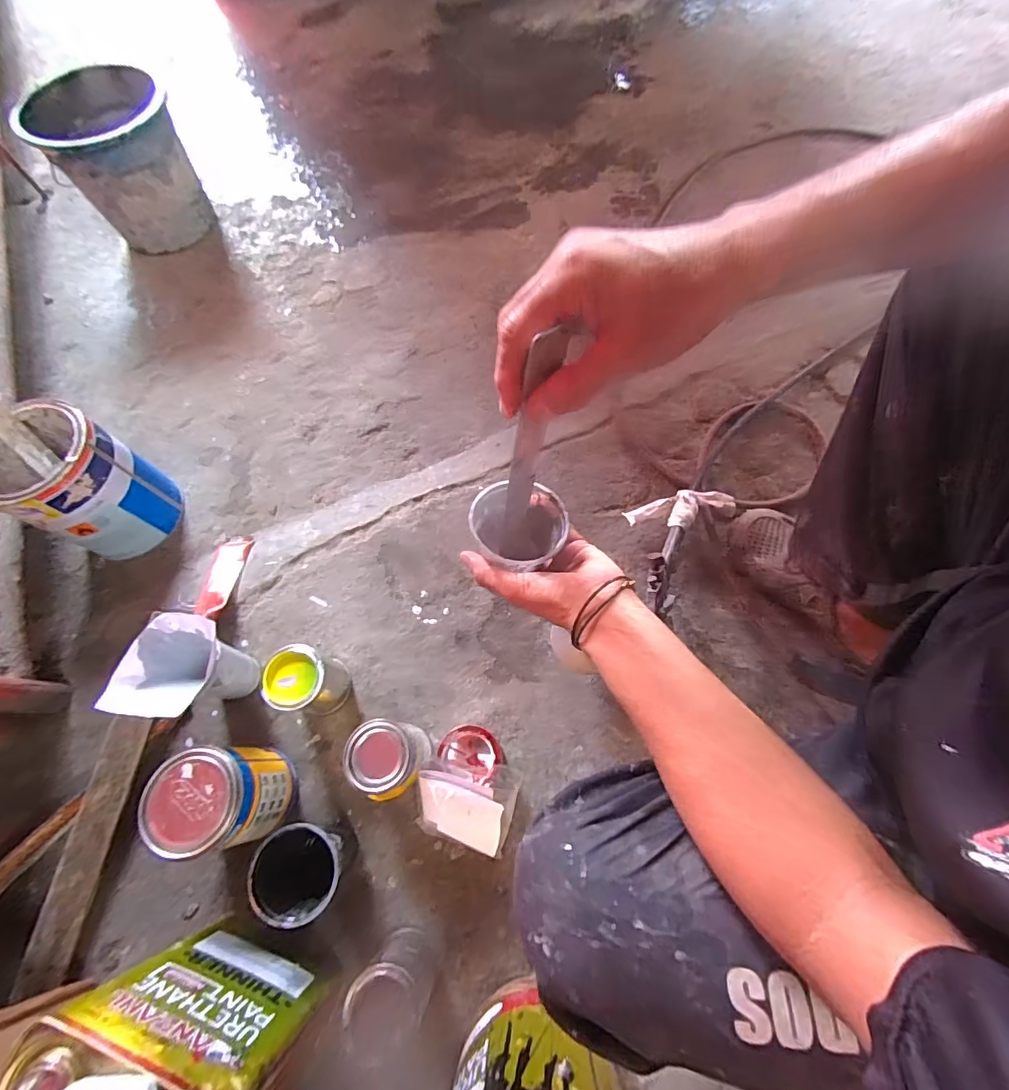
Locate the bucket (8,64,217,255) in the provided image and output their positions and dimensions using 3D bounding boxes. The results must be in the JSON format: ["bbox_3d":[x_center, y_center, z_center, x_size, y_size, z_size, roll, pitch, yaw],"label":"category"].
[{"bbox_3d":[-0.780,-0.780,1.025,0.227,0.242,0.262,-37,70,-13],"label":"bucket"}]

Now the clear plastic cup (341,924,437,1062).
[{"bbox_3d":[-0.112,0.457,0.507,0.069,0.109,0.070,-1,66,2],"label":"clear plastic cup"}]

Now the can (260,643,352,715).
[{"bbox_3d":[-0.248,0.175,0.623,0.068,0.108,0.071,-1,66,2],"label":"can"}]

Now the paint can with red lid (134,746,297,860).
[{"bbox_3d":[-0.315,0.287,0.559,0.099,0.137,0.098,-1,69,3],"label":"paint can with red lid"}]

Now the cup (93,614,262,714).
[{"bbox_3d":[-0.377,0.163,0.621,0.099,0.173,0.113,5,69,5],"label":"cup"}]

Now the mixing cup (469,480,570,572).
[{"bbox_3d":[0.016,-0.012,0.466,0.083,0.077,0.082,-1,66,2],"label":"mixing cup"}]

